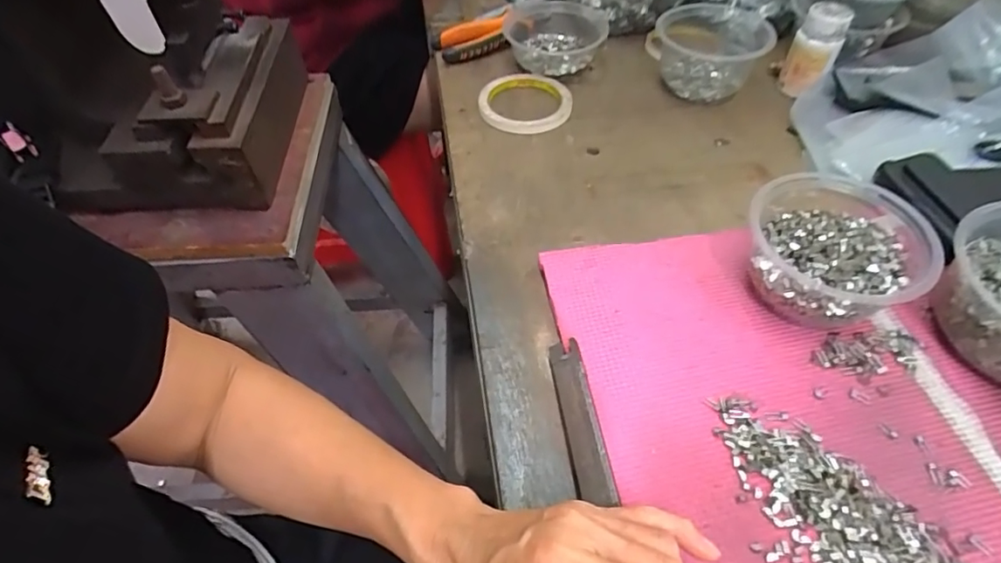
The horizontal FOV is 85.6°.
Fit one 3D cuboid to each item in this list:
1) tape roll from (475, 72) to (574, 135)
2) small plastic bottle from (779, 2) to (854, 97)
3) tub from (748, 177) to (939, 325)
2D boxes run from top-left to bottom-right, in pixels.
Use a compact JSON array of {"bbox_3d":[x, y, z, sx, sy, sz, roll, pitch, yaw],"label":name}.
[{"bbox_3d":[0.029,-0.194,0.580,0.095,0.016,0.093,11,53,13],"label":"tape roll"},{"bbox_3d":[0.325,-0.241,0.560,0.045,0.073,0.051,31,60,26],"label":"small plastic bottle"},{"bbox_3d":[0.237,-0.021,0.384,0.109,0.071,0.110,-2,51,3],"label":"tub"}]

